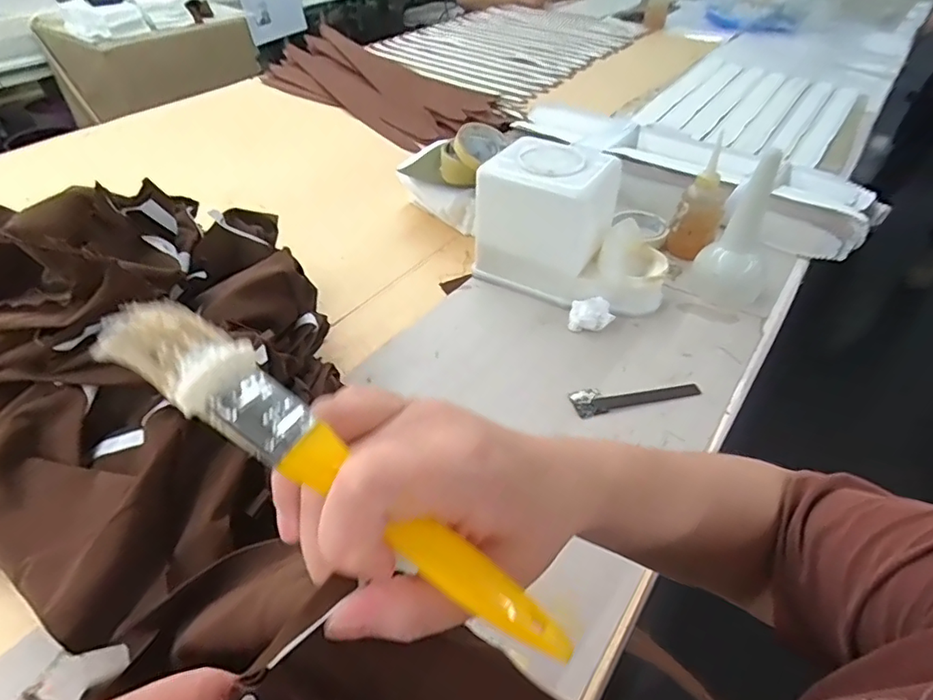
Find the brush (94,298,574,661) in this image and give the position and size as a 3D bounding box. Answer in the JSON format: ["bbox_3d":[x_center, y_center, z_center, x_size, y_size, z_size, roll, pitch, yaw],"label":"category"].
[{"bbox_3d":[-0.036,0.042,0.172,0.167,0.009,0.027,39,50,-5],"label":"brush"}]

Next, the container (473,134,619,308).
[{"bbox_3d":[0.104,-0.171,0.727,0.153,0.159,0.121,22,47,20],"label":"container"}]

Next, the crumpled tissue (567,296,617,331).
[{"bbox_3d":[0.155,-0.045,0.678,0.053,0.045,0.030,11,44,10],"label":"crumpled tissue"}]

